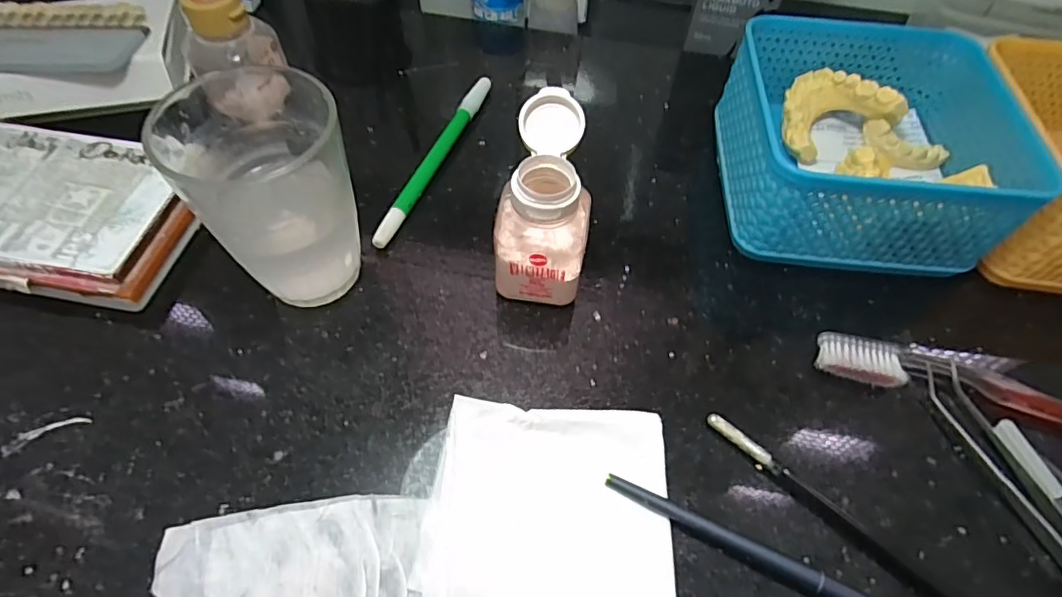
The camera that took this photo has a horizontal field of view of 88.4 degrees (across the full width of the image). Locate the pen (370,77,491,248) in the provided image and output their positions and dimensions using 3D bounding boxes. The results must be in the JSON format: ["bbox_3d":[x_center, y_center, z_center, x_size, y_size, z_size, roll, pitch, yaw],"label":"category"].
[{"bbox_3d":[-0.055,-0.084,0.321,0.010,0.011,0.143,18,58,10],"label":"pen"}]

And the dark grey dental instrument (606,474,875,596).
[{"bbox_3d":[0.106,0.106,0.204,0.163,0.008,0.009,24,59,13],"label":"dark grey dental instrument"}]

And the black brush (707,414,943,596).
[{"bbox_3d":[0.149,0.106,0.206,0.188,0.006,0.007,37,63,21],"label":"black brush"}]

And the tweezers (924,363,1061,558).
[{"bbox_3d":[0.210,0.090,0.216,0.017,0.009,0.141,-15,58,-11],"label":"tweezers"}]

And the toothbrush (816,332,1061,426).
[{"bbox_3d":[0.223,0.046,0.243,0.182,0.015,0.019,15,57,8],"label":"toothbrush"}]

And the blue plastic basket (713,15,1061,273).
[{"bbox_3d":[0.177,-0.086,0.299,0.129,0.065,0.133,5,56,2],"label":"blue plastic basket"}]

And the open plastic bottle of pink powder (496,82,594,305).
[{"bbox_3d":[0.008,-0.043,0.257,0.040,0.077,0.065,10,57,5],"label":"open plastic bottle of pink powder"}]

